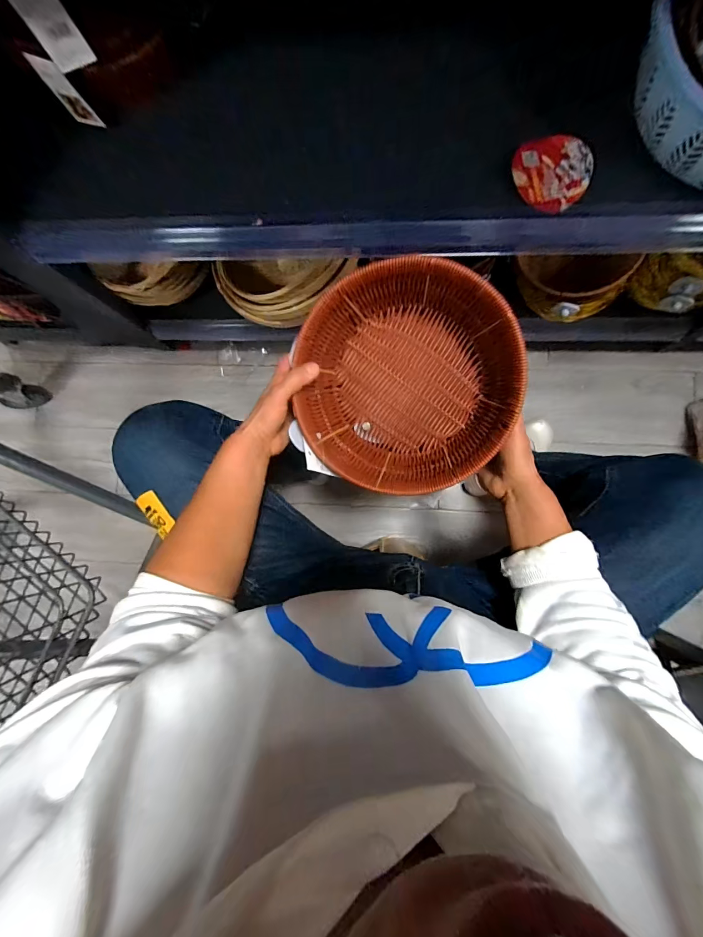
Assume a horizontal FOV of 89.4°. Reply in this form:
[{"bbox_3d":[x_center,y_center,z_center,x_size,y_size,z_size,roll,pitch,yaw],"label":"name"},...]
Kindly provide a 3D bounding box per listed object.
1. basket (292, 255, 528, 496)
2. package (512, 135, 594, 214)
[{"bbox_3d":[0.061,-0.094,0.413,0.243,0.090,0.242,3,102,11],"label":"basket"},{"bbox_3d":[0.253,-0.376,0.451,0.090,0.017,0.088,0,87,4],"label":"package"}]

